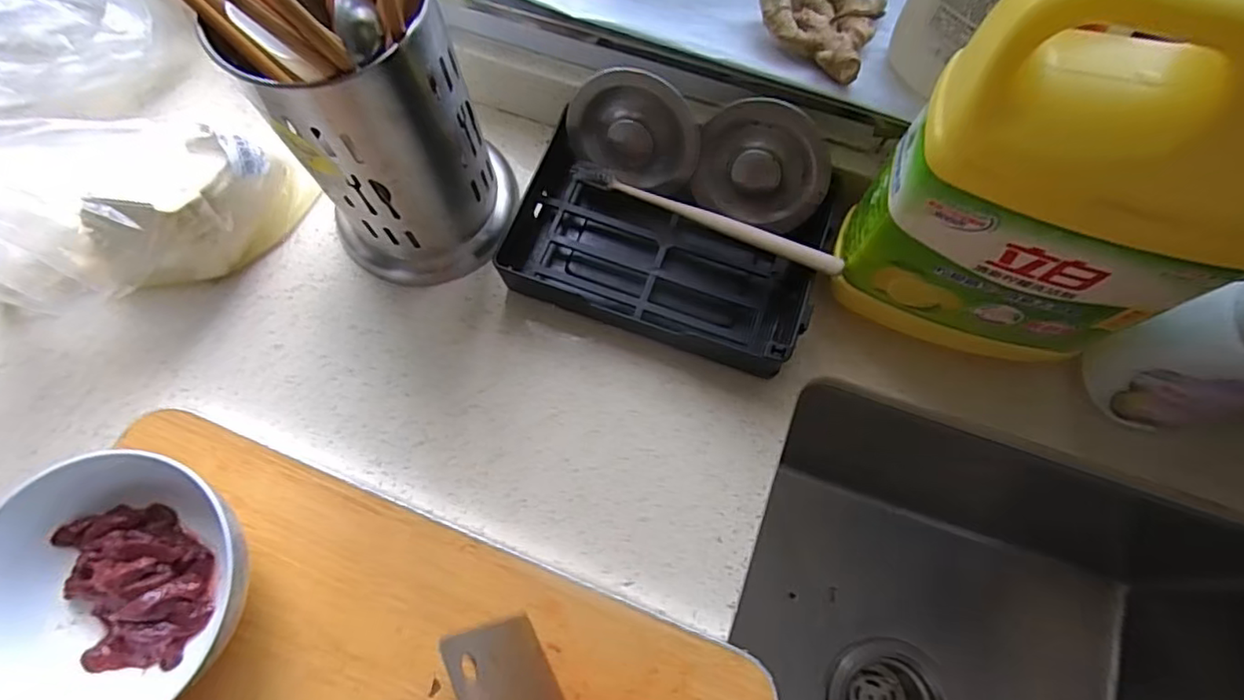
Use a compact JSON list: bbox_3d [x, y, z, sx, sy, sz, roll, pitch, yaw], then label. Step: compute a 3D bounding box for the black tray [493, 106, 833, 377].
[{"bbox_3d":[0.024,-0.065,0.385,0.189,0.043,0.109,20,74,5],"label":"black tray"}]

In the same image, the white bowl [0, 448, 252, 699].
[{"bbox_3d":[-0.235,0.120,0.300,0.120,0.075,0.120,0,72,1],"label":"white bowl"}]

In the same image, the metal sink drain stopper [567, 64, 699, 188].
[{"bbox_3d":[0.009,-0.137,0.374,0.082,0.065,0.013,24,42,5],"label":"metal sink drain stopper"}]

